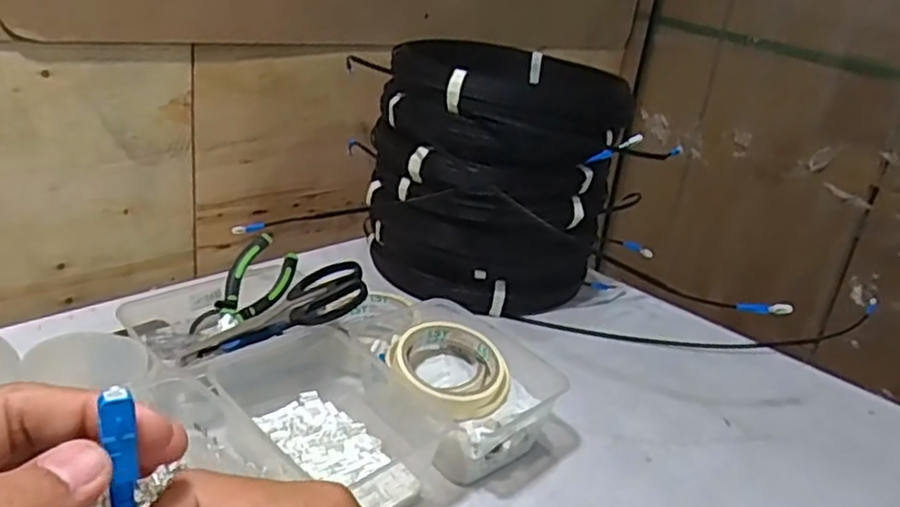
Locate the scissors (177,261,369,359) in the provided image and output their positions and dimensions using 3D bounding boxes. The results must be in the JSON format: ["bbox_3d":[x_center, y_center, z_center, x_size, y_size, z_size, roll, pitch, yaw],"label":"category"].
[{"bbox_3d":[-0.157,0.047,0.634,0.175,0.014,0.063,-17,44,10],"label":"scissors"}]

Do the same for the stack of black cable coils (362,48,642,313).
[{"bbox_3d":[0.049,-0.093,0.860,0.278,0.267,0.249,4,23,-9],"label":"stack of black cable coils"}]

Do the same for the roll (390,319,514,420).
[{"bbox_3d":[-0.001,0.101,0.597,0.099,0.052,0.105,-8,43,-38],"label":"roll"}]

